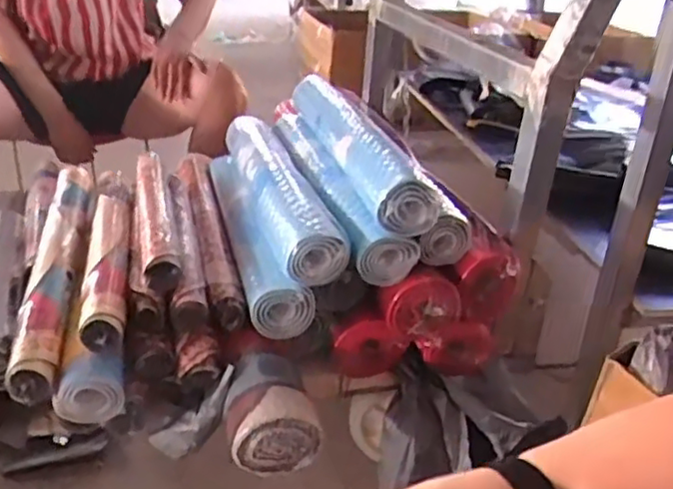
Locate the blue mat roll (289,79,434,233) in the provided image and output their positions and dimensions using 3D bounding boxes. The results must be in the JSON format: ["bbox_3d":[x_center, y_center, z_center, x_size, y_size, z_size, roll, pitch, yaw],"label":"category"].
[{"bbox_3d":[0.017,-0.153,0.974,0.075,0.069,0.494,-6,29,-17],"label":"blue mat roll"}]

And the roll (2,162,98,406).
[{"bbox_3d":[-0.382,0.017,0.910,0.066,0.067,0.502,-3,28,-12],"label":"roll"}]

